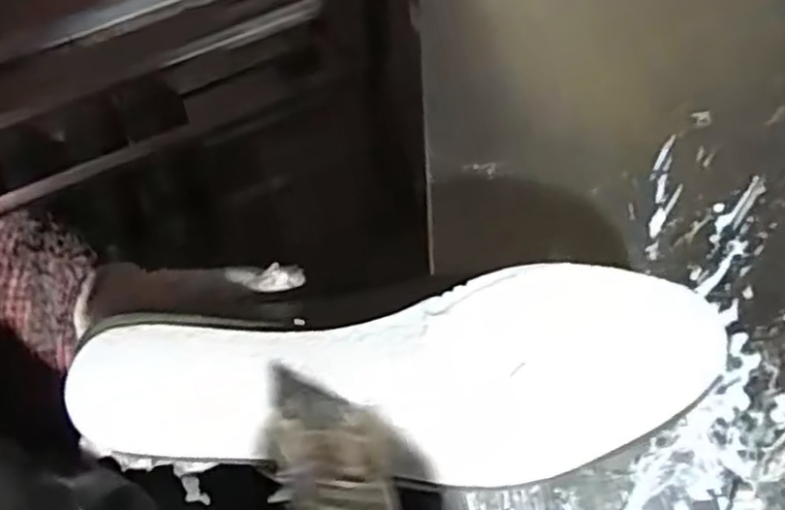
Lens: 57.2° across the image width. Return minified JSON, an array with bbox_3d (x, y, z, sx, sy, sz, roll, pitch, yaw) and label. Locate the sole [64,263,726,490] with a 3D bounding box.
[{"bbox_3d":[-0.002,0.051,0.284,0.254,0.023,0.076,-5,73,5],"label":"sole"}]

